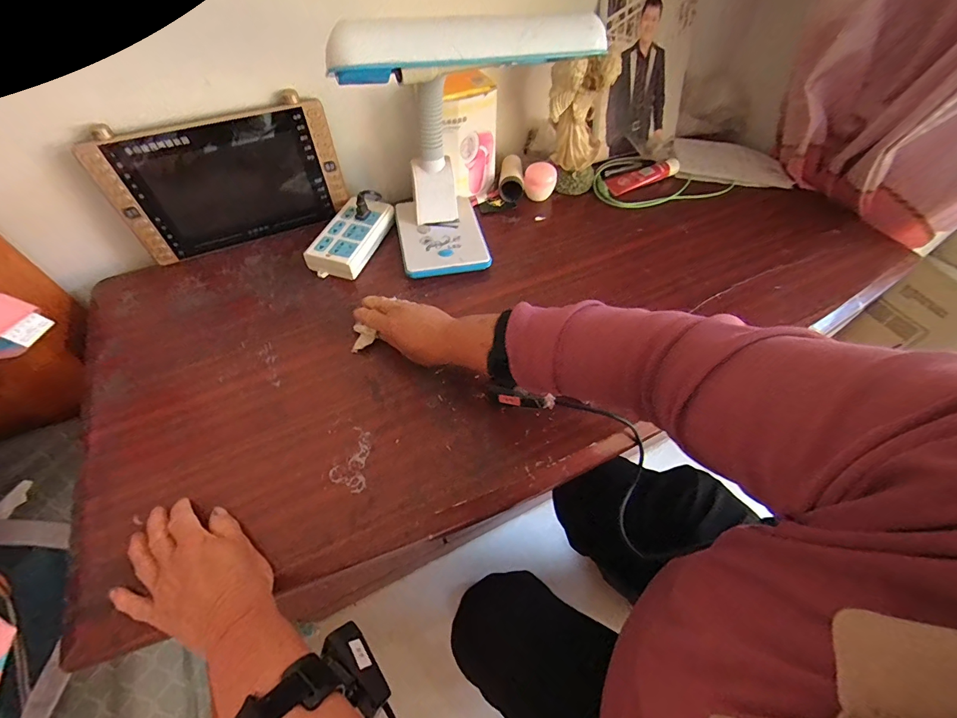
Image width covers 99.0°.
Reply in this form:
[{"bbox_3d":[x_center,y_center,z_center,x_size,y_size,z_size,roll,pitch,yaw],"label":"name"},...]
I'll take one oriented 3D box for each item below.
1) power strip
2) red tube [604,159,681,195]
[{"bbox_3d":[-0.192,-0.188,0.631,0.088,0.035,0.156,17,57,10],"label":"power strip"},{"bbox_3d":[0.298,-0.333,0.740,0.145,0.024,0.049,-23,59,-16],"label":"red tube"}]

